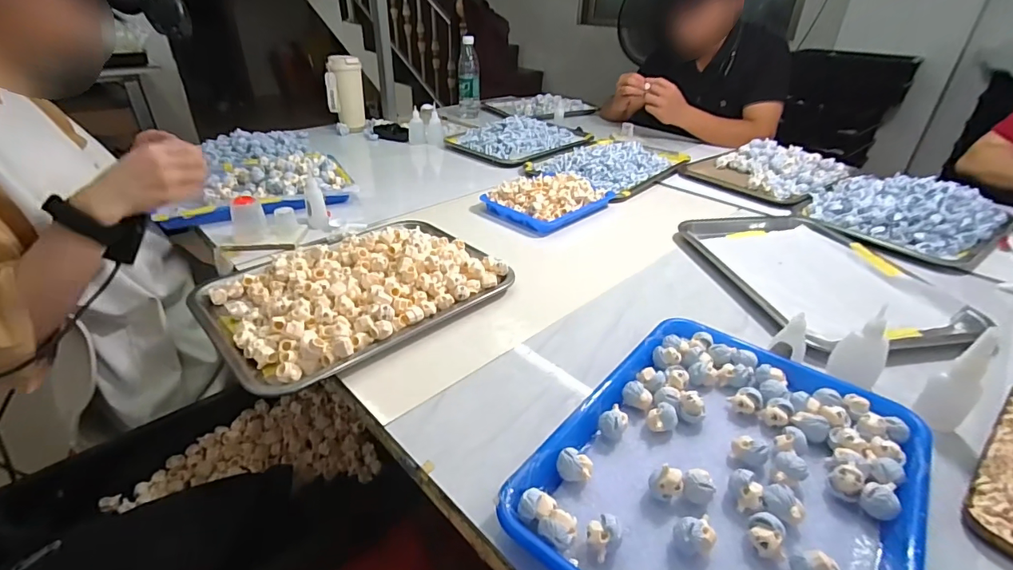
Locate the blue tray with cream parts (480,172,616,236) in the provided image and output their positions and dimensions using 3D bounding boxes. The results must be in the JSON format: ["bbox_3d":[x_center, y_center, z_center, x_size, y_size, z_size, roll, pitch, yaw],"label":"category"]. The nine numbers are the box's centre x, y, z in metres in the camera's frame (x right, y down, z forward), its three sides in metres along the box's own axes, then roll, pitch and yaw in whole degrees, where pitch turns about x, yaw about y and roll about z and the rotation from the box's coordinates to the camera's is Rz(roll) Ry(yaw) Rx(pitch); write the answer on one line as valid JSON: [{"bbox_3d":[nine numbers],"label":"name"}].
[{"bbox_3d":[0.080,-0.167,0.865,0.152,0.061,0.197,27,40,35],"label":"blue tray with cream parts"}]

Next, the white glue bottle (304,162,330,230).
[{"bbox_3d":[-0.312,-0.142,0.756,0.030,0.100,0.037,-19,37,-30],"label":"white glue bottle"}]

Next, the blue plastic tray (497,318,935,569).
[{"bbox_3d":[0.193,0.148,0.388,0.249,0.032,0.344,26,39,34],"label":"blue plastic tray"}]

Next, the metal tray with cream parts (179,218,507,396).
[{"bbox_3d":[-0.189,-0.009,0.597,0.345,0.050,0.253,-23,39,-35],"label":"metal tray with cream parts"}]

